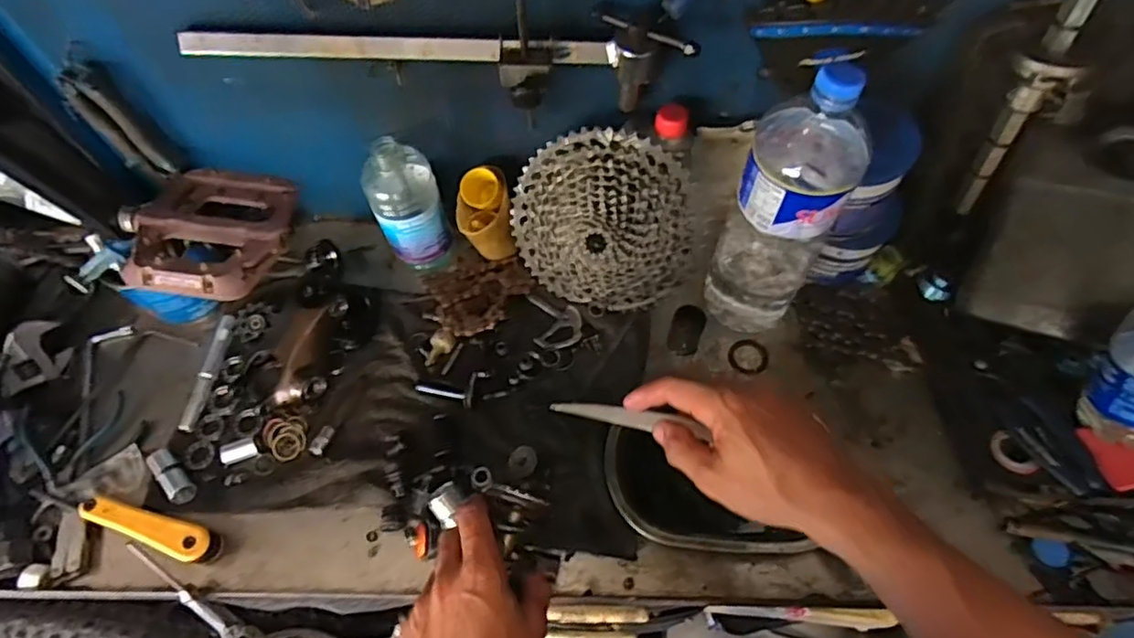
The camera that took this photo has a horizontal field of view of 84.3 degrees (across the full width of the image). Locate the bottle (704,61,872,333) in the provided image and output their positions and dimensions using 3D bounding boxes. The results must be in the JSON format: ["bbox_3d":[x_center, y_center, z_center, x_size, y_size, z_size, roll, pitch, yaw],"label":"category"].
[{"bbox_3d":[0.196,-0.100,0.566,0.090,0.304,0.106,25,65,14],"label":"bottle"}]

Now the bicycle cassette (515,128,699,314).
[{"bbox_3d":[0.034,-0.089,0.635,0.194,0.192,0.051,13,32,9],"label":"bicycle cassette"}]

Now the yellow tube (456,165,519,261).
[{"bbox_3d":[-0.088,-0.113,0.688,0.058,0.086,0.071,-6,62,-1],"label":"yellow tube"}]

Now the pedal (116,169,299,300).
[{"bbox_3d":[-0.252,-0.059,0.443,0.109,0.028,0.109,8,52,1],"label":"pedal"}]

